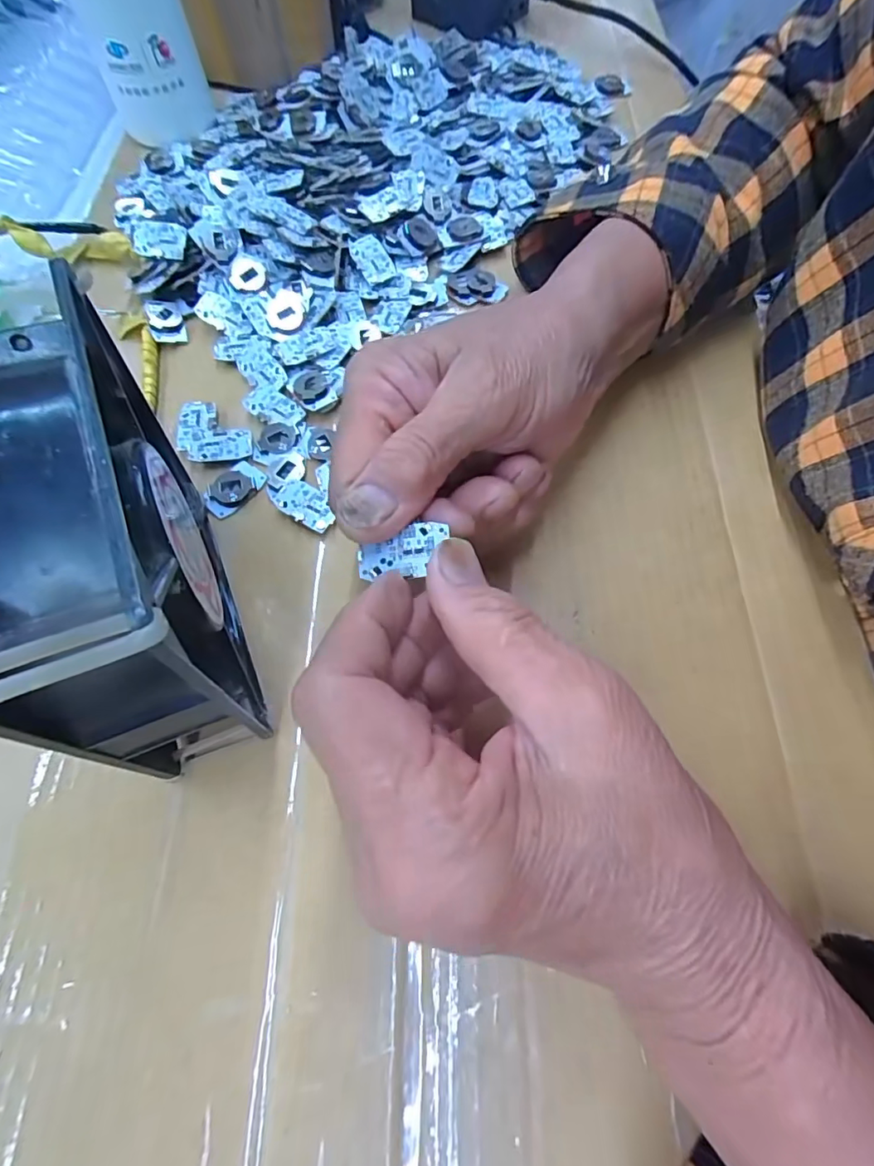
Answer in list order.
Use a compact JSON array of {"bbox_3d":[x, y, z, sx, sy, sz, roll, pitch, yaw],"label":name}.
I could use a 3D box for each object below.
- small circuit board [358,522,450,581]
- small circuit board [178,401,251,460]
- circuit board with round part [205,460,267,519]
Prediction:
[{"bbox_3d":[-0.011,-0.009,0.163,0.030,0.004,0.015,-18,68,7],"label":"small circuit board"},{"bbox_3d":[-0.111,-0.077,0.253,0.034,0.004,0.037,-13,68,-5],"label":"small circuit board"},{"bbox_3d":[-0.097,-0.045,0.243,0.018,0.005,0.029,41,73,15],"label":"circuit board with round part"}]

